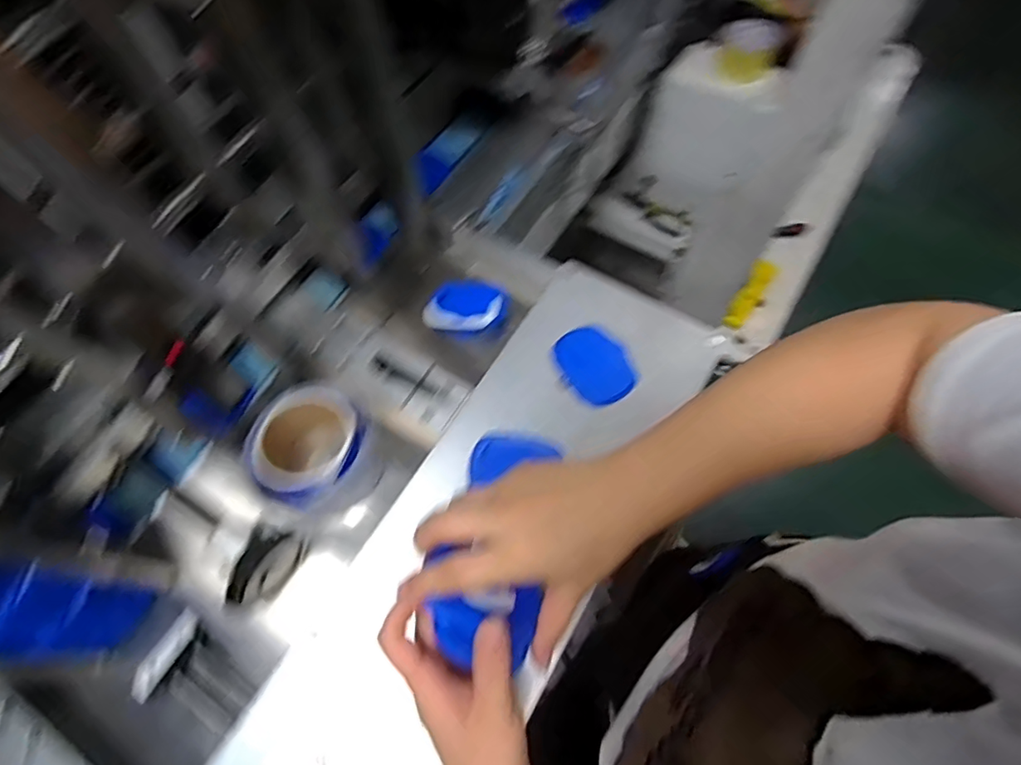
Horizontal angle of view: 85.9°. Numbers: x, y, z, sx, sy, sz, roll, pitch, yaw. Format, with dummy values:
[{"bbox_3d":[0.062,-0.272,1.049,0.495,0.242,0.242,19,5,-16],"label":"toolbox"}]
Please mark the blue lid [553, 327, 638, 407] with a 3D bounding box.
[{"bbox_3d":[0.080,-0.017,0.523,0.056,0.013,0.079,-35,69,-13],"label":"blue lid"}]

